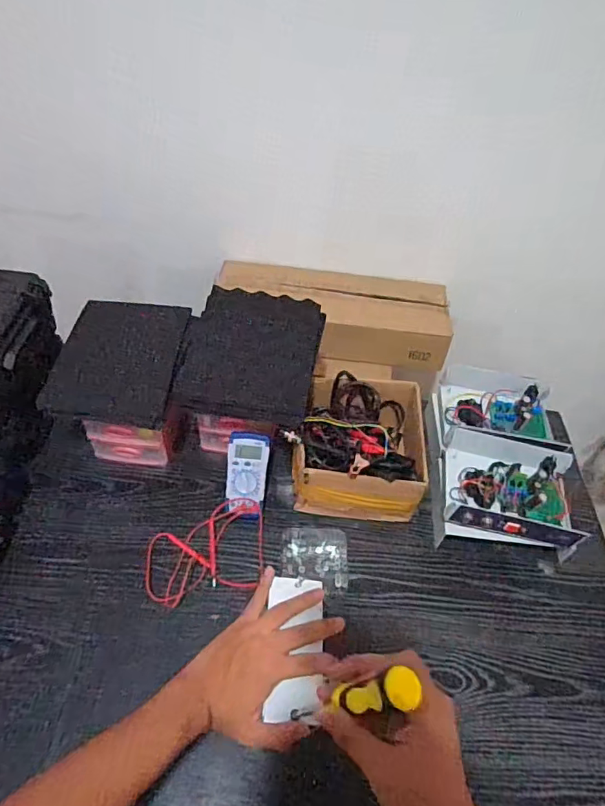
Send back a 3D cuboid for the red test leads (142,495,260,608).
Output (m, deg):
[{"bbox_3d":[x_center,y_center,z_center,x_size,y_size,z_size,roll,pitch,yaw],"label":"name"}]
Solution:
[{"bbox_3d":[-0.149,0.227,0.782,0.190,0.028,0.135,-11,56,-13],"label":"red test leads"}]

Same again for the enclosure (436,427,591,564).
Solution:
[{"bbox_3d":[0.333,0.157,0.842,0.217,0.101,0.193,11,51,4],"label":"enclosure"}]

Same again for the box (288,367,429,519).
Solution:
[{"bbox_3d":[0.092,0.063,0.859,0.214,0.122,0.236,8,52,1],"label":"box"}]

